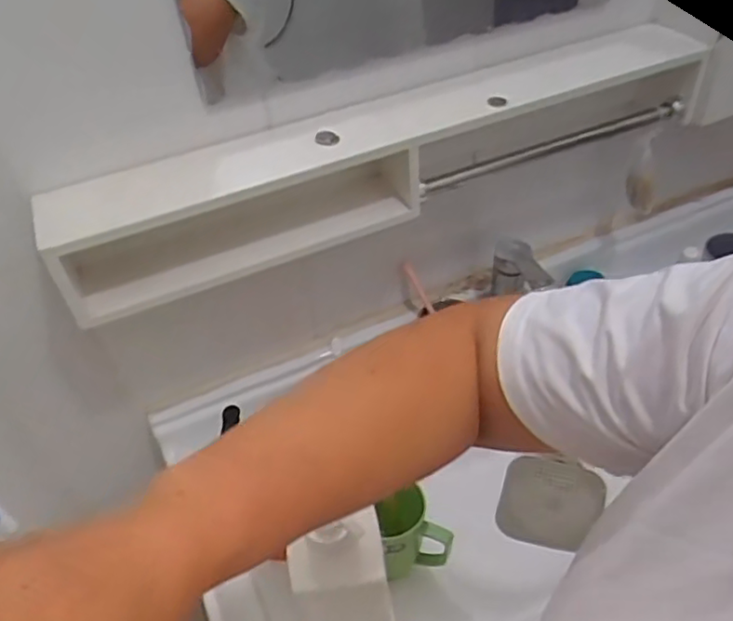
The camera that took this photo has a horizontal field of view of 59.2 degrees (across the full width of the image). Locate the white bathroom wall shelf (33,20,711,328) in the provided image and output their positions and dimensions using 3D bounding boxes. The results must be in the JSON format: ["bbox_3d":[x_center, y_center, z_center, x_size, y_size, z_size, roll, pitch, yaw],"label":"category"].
[{"bbox_3d":[0.042,-0.169,0.708,0.736,0.112,0.112,-20,43,-14],"label":"white bathroom wall shelf"}]

